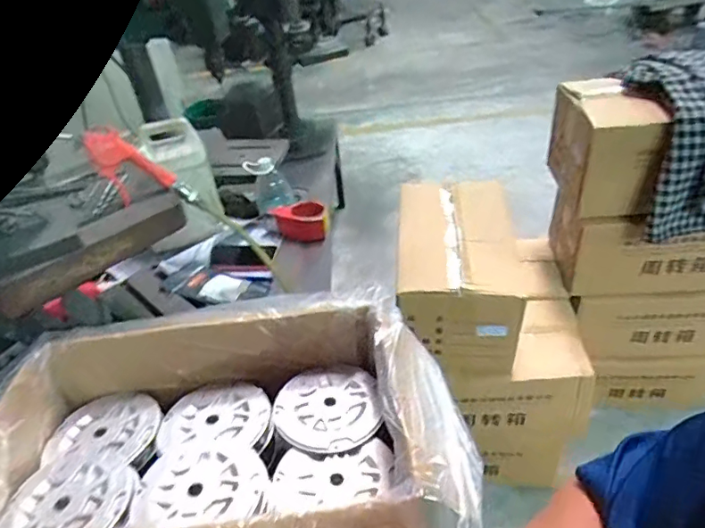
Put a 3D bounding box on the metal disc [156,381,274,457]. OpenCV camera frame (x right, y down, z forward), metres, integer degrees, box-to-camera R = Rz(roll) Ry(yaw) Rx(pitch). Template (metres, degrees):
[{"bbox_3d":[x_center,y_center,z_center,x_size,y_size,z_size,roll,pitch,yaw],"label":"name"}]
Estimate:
[{"bbox_3d":[-0.172,0.188,0.636,0.132,0.022,0.115,-2,38,7],"label":"metal disc"}]

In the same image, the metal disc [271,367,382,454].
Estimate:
[{"bbox_3d":[-0.032,0.177,0.628,0.128,0.014,0.127,-4,38,3],"label":"metal disc"}]

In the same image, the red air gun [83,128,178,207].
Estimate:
[{"bbox_3d":[-0.306,-0.136,0.687,0.071,0.112,0.027,-36,33,-3],"label":"red air gun"}]

